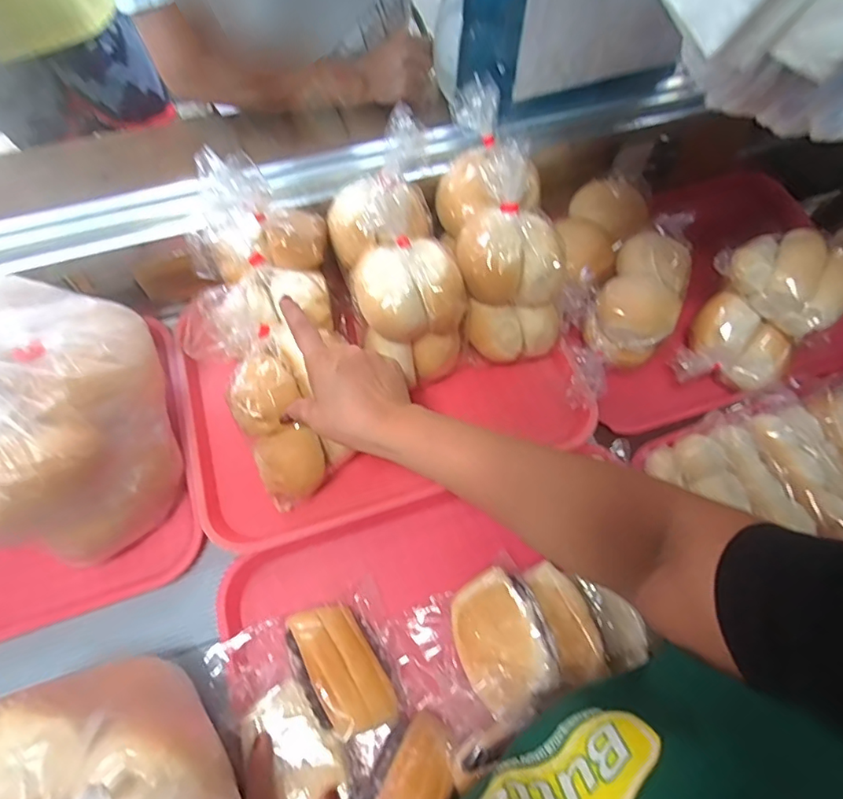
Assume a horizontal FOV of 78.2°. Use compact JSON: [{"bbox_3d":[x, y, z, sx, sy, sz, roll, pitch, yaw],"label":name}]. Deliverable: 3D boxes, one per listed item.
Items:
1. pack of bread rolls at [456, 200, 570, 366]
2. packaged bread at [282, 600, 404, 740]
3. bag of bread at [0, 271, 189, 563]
[{"bbox_3d":[0.093,-0.114,0.522,0.101,0.128,0.100,-18,66,-10],"label":"pack of bread rolls"},{"bbox_3d":[-0.068,0.228,0.442,0.069,0.034,0.105,-22,67,-12],"label":"packaged bread"},{"bbox_3d":[-0.331,0.023,0.443,0.190,0.171,0.207,-2,64,-2],"label":"bag of bread"}]

